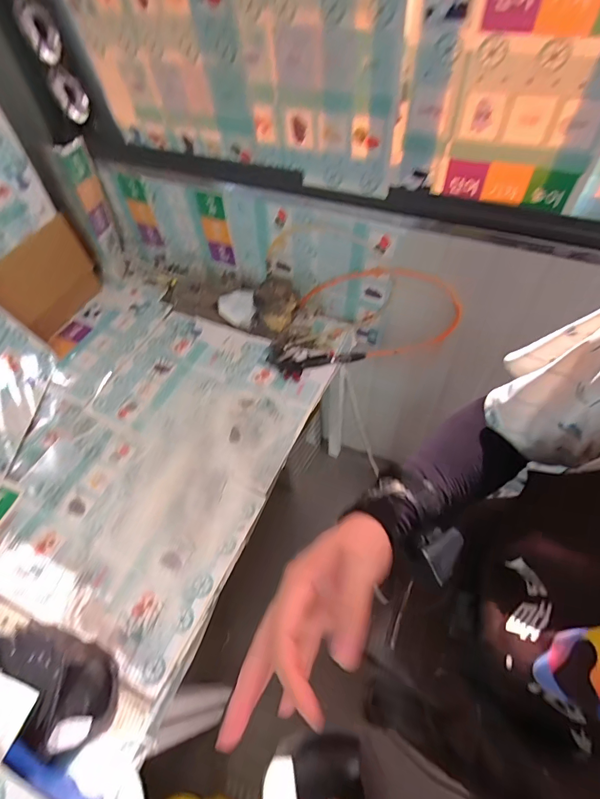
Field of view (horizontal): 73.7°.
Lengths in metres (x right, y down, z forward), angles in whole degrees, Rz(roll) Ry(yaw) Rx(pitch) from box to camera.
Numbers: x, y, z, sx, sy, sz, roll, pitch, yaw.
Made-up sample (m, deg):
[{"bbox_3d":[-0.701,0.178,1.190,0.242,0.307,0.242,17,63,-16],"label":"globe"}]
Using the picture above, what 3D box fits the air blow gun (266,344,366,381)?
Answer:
[{"bbox_3d":[0.044,-0.099,1.044,0.252,0.043,0.100,-3,55,0],"label":"air blow gun"}]

